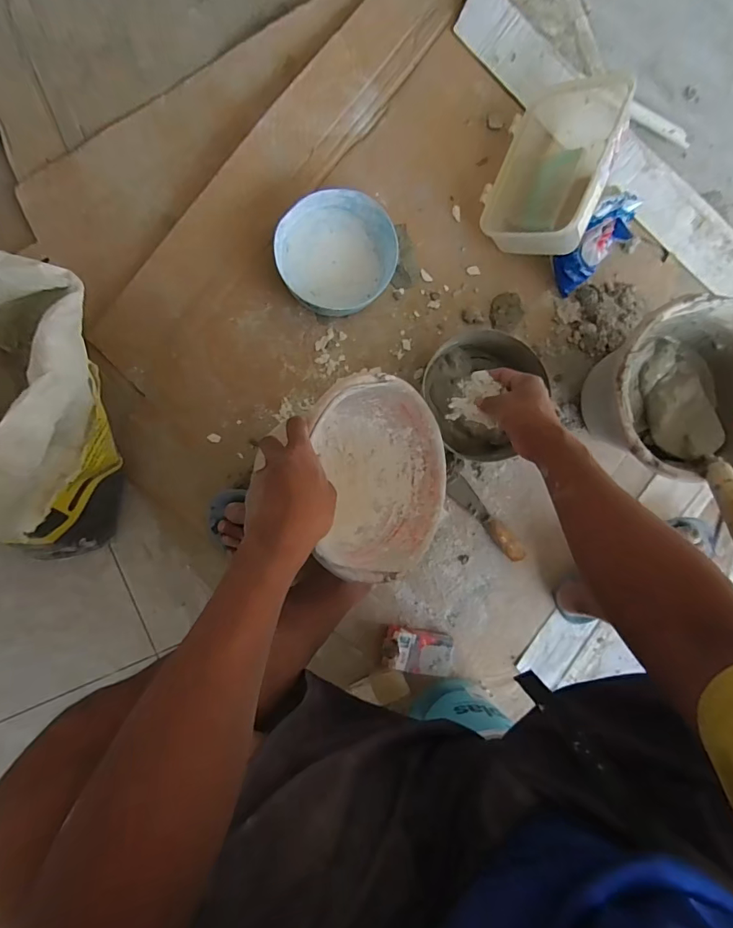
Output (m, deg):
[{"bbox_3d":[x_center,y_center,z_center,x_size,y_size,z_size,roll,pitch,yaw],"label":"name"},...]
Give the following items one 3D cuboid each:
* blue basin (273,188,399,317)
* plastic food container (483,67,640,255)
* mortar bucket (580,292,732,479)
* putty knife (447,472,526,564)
[{"bbox_3d":[-0.043,-0.304,0.644,0.162,0.053,0.152,0,91,-6],"label":"blue basin"},{"bbox_3d":[0.281,-0.428,0.650,0.146,0.091,0.232,25,90,35],"label":"plastic food container"},{"bbox_3d":[0.432,-0.102,0.646,0.248,0.160,0.223,-10,92,-5],"label":"mortar bucket"},{"bbox_3d":[0.186,0.085,0.691,0.032,0.022,0.160,-43,95,-3],"label":"putty knife"}]

